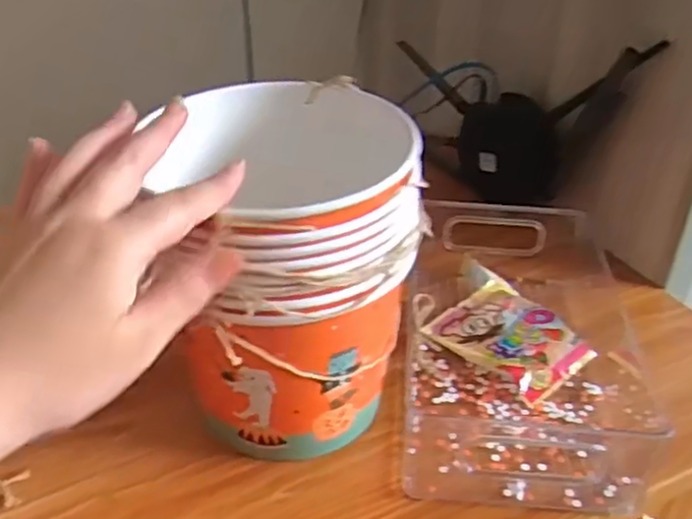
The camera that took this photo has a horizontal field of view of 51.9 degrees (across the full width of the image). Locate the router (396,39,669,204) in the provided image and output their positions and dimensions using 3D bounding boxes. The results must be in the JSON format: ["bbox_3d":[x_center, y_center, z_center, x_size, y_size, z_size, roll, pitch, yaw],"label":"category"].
[{"bbox_3d":[0.149,-0.157,0.722,0.037,0.169,0.302,-20,40,-30],"label":"router"}]

